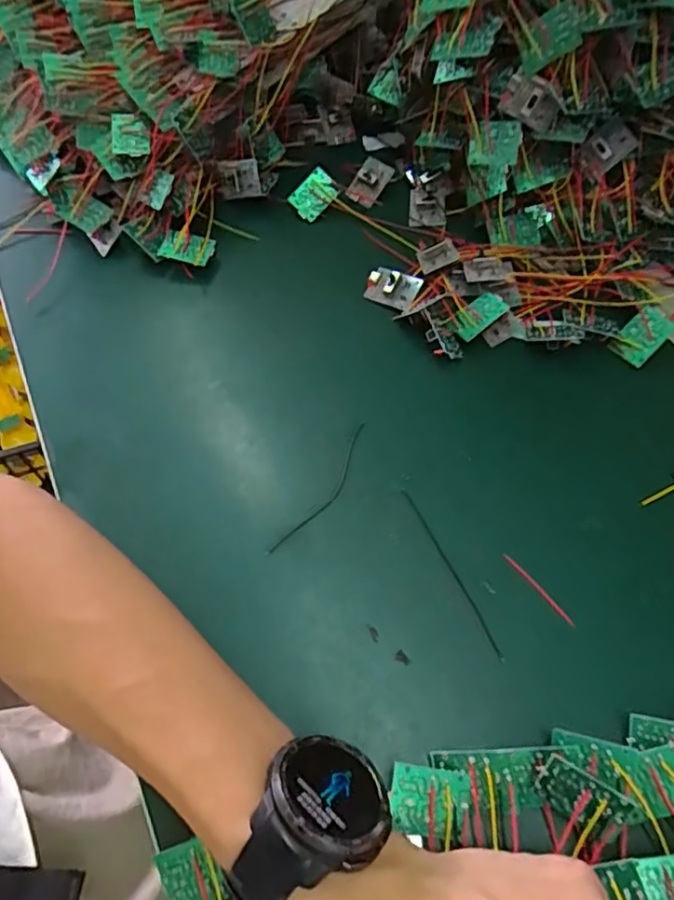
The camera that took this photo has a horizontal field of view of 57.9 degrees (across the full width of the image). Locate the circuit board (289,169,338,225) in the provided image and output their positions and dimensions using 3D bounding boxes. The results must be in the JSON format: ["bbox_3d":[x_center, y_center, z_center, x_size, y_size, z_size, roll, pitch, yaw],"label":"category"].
[{"bbox_3d":[-0.018,-0.196,0.472,0.035,0.006,0.026,-44,100,6],"label":"circuit board"}]

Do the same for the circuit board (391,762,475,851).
[{"bbox_3d":[0.042,0.153,0.264,0.036,0.004,0.029,7,66,-8],"label":"circuit board"}]

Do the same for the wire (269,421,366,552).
[{"bbox_3d":[-0.006,0.023,0.354,0.014,0.004,0.098,29,64,17],"label":"wire"}]

